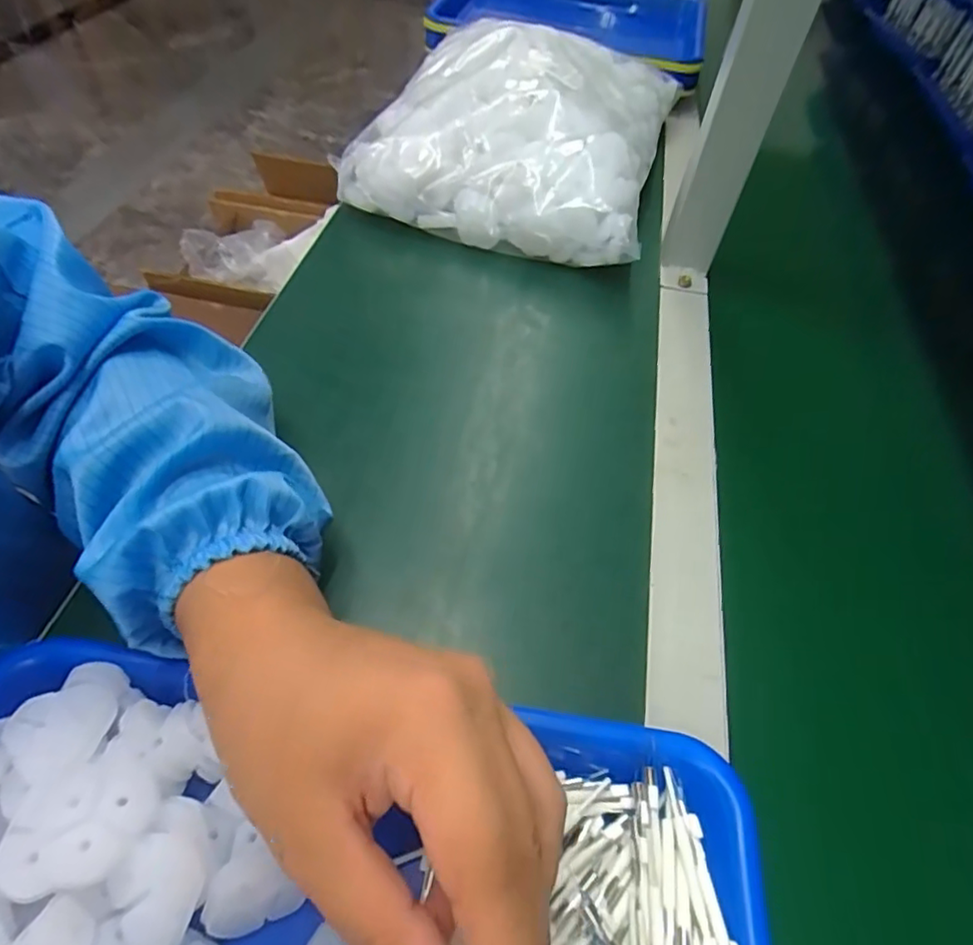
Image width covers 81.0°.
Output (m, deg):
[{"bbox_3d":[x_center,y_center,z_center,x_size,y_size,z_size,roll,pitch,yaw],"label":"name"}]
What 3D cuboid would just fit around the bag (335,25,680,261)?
[{"bbox_3d":[0.025,-0.324,0.547,0.271,0.104,0.283,15,55,6],"label":"bag"}]

